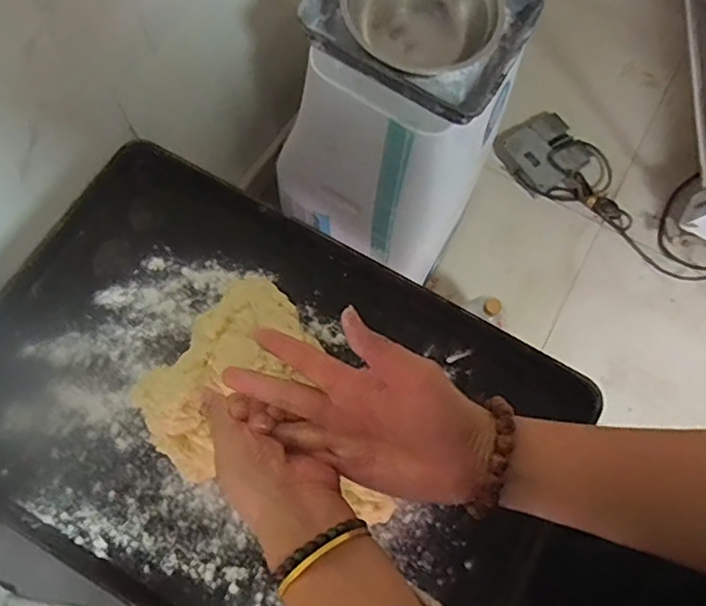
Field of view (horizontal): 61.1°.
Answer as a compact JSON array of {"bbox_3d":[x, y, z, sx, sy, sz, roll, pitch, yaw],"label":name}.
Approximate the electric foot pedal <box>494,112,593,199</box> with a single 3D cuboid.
[{"bbox_3d":[0.532,-0.430,1.684,0.229,0.058,0.237,-34,74,-11],"label":"electric foot pedal"}]

